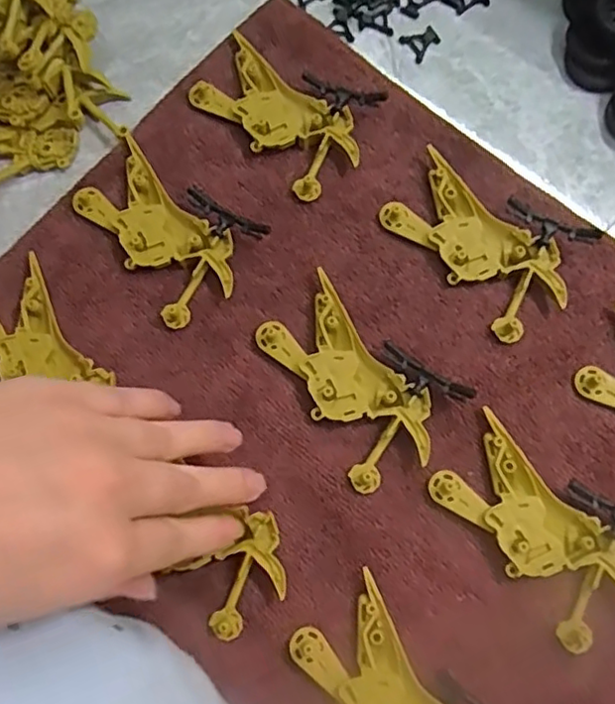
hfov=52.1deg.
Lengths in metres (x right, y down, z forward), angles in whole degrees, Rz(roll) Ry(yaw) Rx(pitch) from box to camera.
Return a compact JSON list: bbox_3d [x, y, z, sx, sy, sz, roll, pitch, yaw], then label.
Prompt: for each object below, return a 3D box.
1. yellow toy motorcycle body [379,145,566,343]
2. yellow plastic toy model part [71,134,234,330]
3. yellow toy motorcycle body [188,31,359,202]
[{"bbox_3d":[0.087,-0.055,0.329,0.049,0.012,0.099,-41,79,-9],"label":"yellow toy motorcycle body"},{"bbox_3d":[-0.078,-0.062,0.333,0.050,0.010,0.096,-38,79,-9],"label":"yellow plastic toy model part"},{"bbox_3d":[-0.017,-0.131,0.349,0.099,0.010,0.050,44,80,10],"label":"yellow toy motorcycle body"}]

